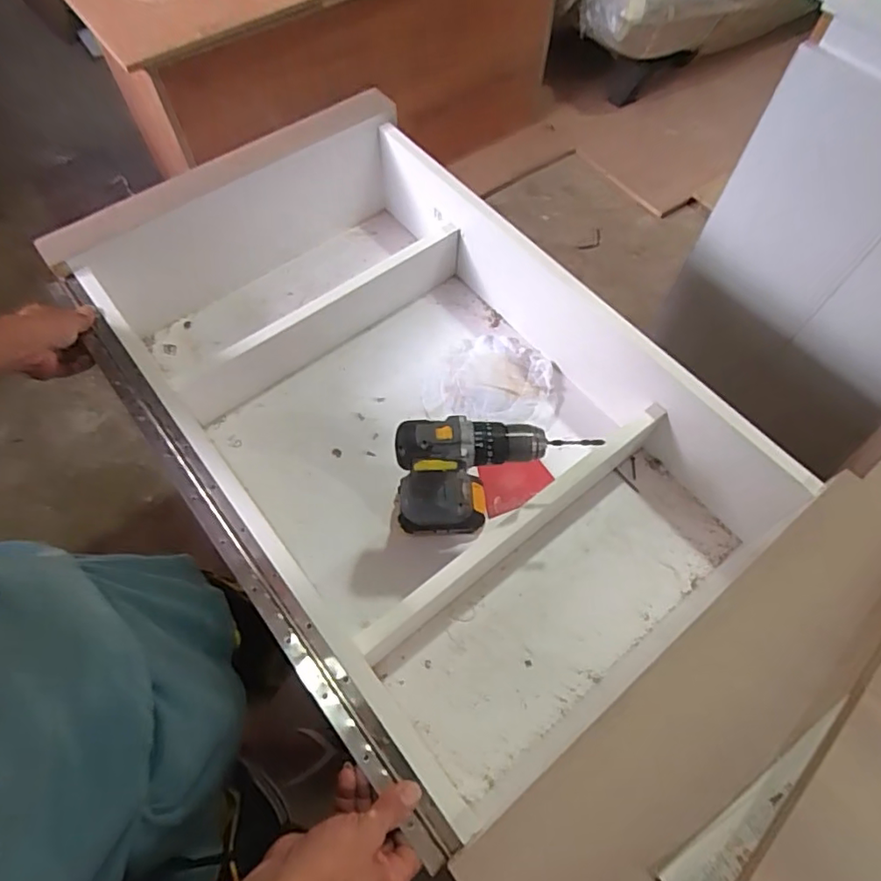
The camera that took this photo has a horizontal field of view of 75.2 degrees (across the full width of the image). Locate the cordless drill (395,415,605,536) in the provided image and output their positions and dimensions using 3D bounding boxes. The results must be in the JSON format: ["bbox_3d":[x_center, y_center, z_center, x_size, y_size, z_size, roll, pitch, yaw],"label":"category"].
[{"bbox_3d":[0.052,0.043,0.696,0.208,0.209,0.063,-7,63,-4],"label":"cordless drill"}]

